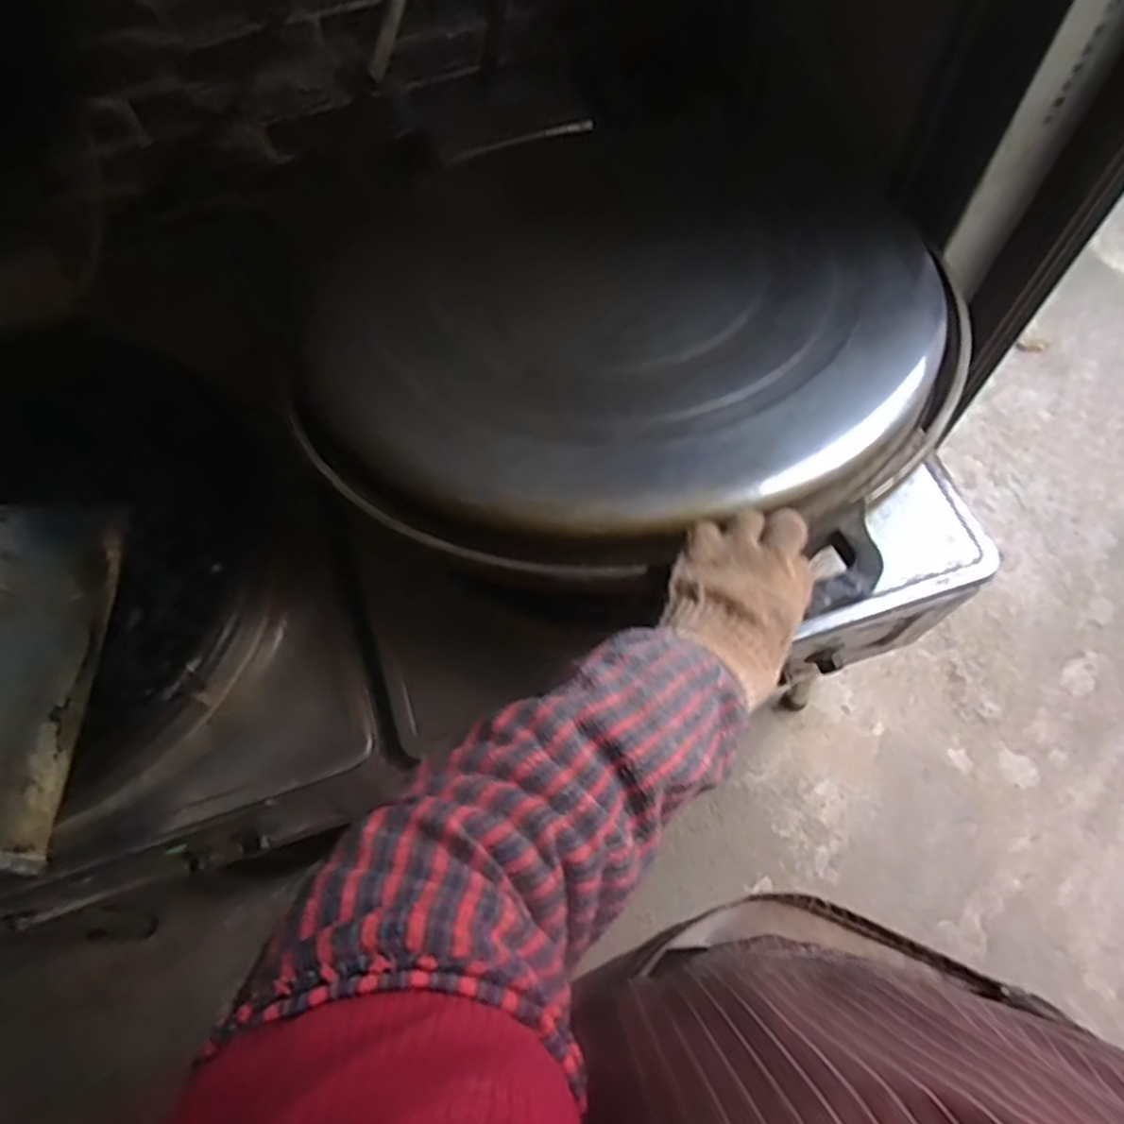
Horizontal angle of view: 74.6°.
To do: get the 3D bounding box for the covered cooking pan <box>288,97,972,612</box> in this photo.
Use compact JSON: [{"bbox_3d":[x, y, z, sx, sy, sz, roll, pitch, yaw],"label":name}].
[{"bbox_3d":[0.052,-0.236,0.650,0.557,0.098,0.523,11,70,5],"label":"covered cooking pan"}]

